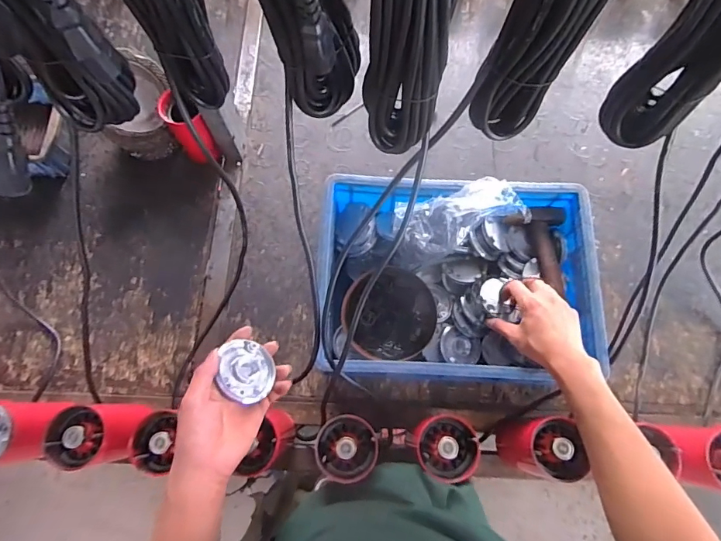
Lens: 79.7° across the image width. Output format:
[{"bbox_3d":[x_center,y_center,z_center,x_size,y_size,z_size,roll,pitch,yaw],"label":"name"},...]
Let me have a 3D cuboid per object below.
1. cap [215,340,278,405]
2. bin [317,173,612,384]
[{"bbox_3d":[-0.133,0.116,0.503,0.063,0.007,0.068,24,45,-27],"label":"cap"},{"bbox_3d":[0.143,0.009,0.678,0.388,0.177,0.272,2,73,0],"label":"bin"}]

